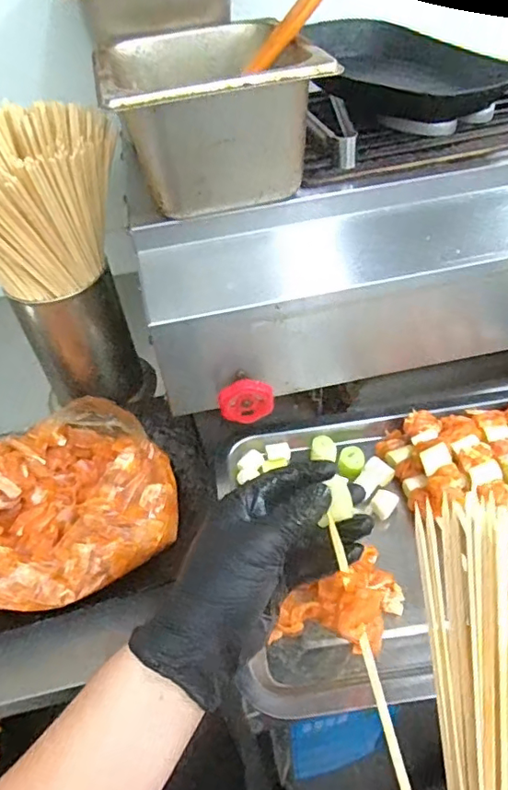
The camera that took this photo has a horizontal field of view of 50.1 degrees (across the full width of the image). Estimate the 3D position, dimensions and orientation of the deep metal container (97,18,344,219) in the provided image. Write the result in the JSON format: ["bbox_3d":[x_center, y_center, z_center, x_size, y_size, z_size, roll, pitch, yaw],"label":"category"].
[{"bbox_3d":[-0.032,-0.223,0.434,0.144,0.092,0.164,-12,47,-6],"label":"deep metal container"}]

